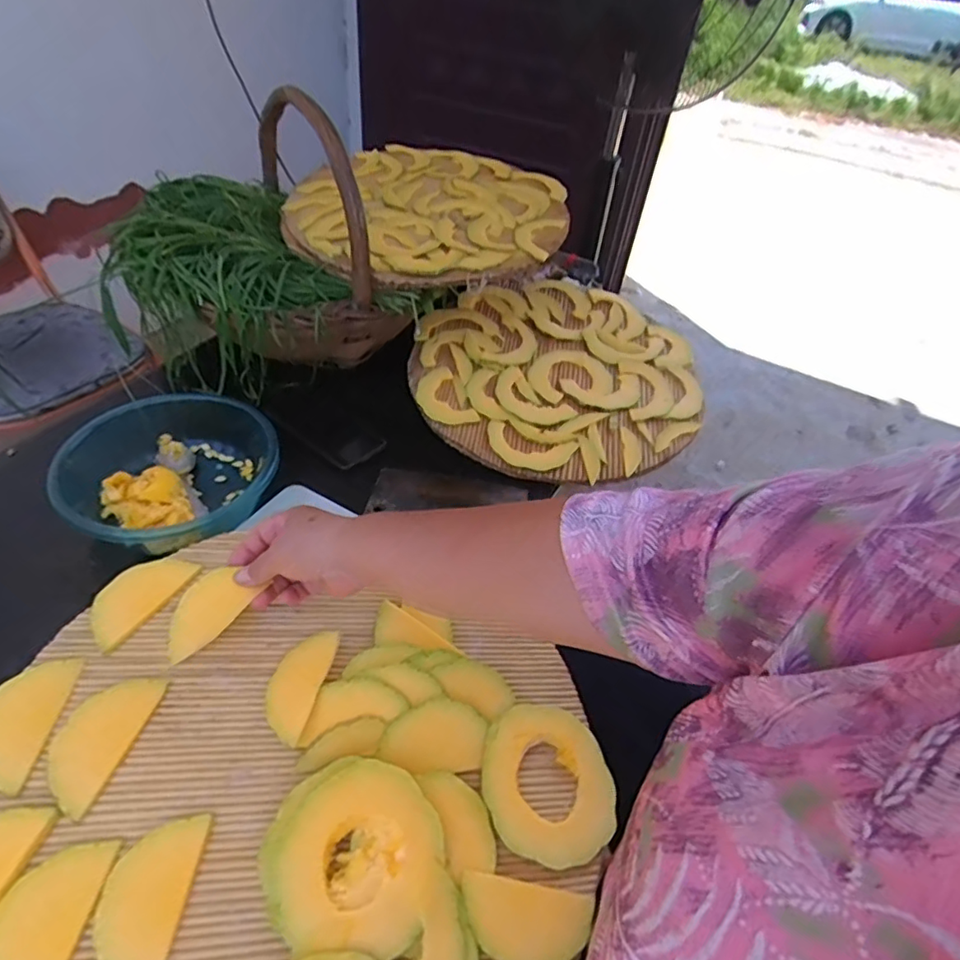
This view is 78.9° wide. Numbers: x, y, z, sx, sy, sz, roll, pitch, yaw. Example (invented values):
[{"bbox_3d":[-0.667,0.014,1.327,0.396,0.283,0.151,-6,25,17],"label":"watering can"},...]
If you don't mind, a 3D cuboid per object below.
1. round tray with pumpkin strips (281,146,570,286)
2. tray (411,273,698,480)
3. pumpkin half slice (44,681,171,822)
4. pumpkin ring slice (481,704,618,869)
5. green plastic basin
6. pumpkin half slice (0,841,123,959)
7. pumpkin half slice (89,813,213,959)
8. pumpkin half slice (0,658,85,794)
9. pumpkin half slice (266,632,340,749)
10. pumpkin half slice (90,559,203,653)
[{"bbox_3d":[-0.083,-0.418,0.899,0.403,0.048,0.406,3,45,-3],"label":"round tray with pumpkin strips"},{"bbox_3d":[0.113,-0.168,0.882,0.415,0.053,0.420,3,45,-3],"label":"tray"},{"bbox_3d":[-0.282,0.188,0.427,0.052,0.011,0.095,11,45,6],"label":"pumpkin half slice"},{"bbox_3d":[0.056,0.240,0.466,0.110,0.007,0.112,11,51,-14],"label":"pumpkin ring slice"},{"bbox_3d":[-0.352,-0.007,0.664,0.204,0.083,0.213,3,45,-3],"label":"green plastic basin"},{"bbox_3d":[-0.261,0.263,0.343,0.051,0.011,0.090,8,45,2],"label":"pumpkin half slice"},{"bbox_3d":[-0.216,0.270,0.376,0.051,0.014,0.093,4,45,-2],"label":"pumpkin half slice"},{"bbox_3d":[-0.336,0.173,0.423,0.049,0.004,0.092,15,43,-15],"label":"pumpkin half slice"},{"bbox_3d":[-0.146,0.159,0.461,0.044,0.009,0.091,10,45,4],"label":"pumpkin half slice"},{"bbox_3d":[-0.289,0.095,0.492,0.049,0.010,0.091,25,48,19],"label":"pumpkin half slice"}]

